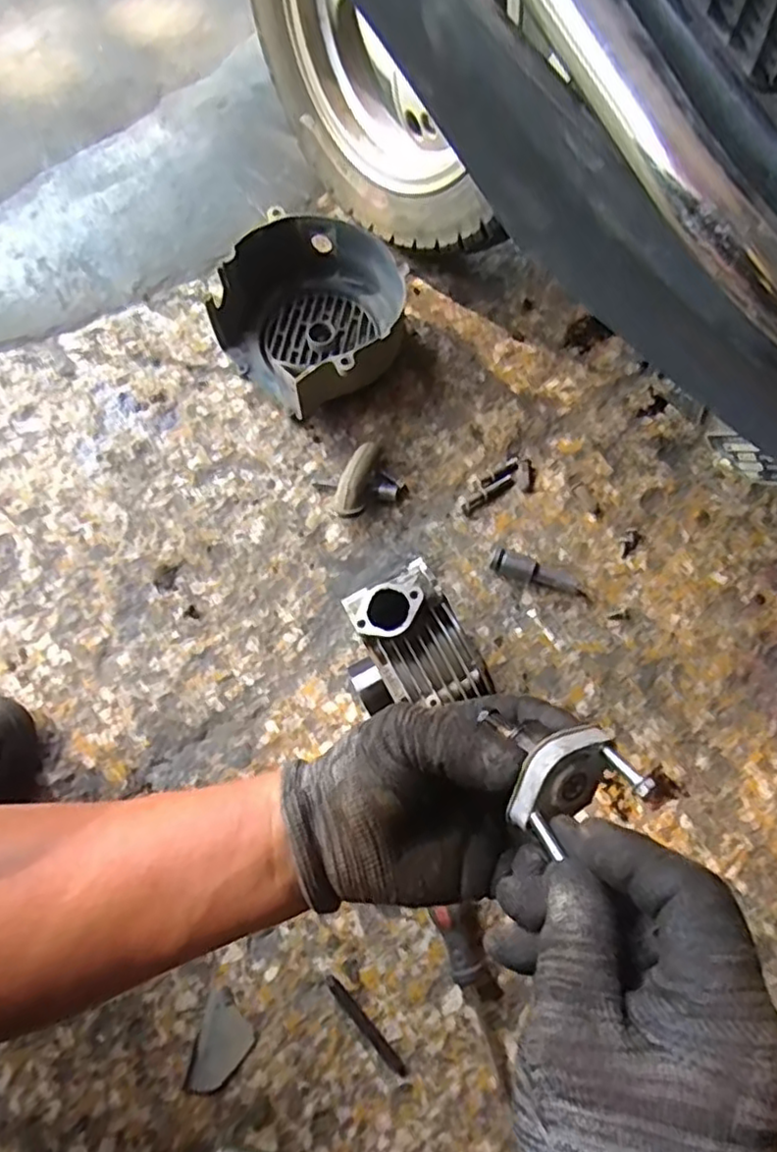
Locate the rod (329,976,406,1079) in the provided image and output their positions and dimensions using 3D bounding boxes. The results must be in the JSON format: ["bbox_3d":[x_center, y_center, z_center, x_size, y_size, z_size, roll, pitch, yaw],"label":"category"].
[{"bbox_3d":[-0.017,0.332,0.481,0.010,0.004,0.082,-42,75,-13],"label":"rod"}]

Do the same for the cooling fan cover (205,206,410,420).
[{"bbox_3d":[-0.071,-0.252,0.624,0.165,0.070,0.173,36,75,13],"label":"cooling fan cover"}]

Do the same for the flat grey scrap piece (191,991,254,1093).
[{"bbox_3d":[-0.121,0.343,0.473,0.037,0.004,0.057,16,71,7],"label":"flat grey scrap piece"}]

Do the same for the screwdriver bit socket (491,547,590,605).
[{"bbox_3d":[0.136,-0.001,0.580,0.089,0.023,0.019,19,72,8],"label":"screwdriver bit socket"}]

